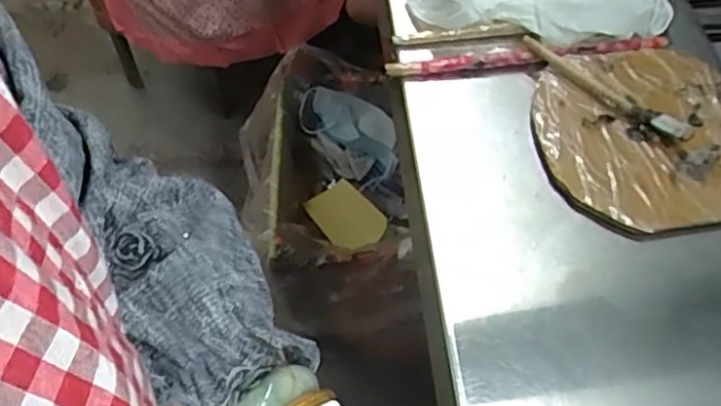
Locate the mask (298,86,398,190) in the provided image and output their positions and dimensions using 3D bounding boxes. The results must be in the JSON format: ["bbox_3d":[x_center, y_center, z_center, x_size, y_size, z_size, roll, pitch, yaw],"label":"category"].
[{"bbox_3d":[-0.018,-0.094,0.948,0.152,0.084,0.096,24,59,12],"label":"mask"}]

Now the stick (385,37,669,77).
[{"bbox_3d":[0.126,-0.108,0.475,0.216,0.019,0.014,-9,58,-8],"label":"stick"}]

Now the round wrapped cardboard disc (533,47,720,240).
[{"bbox_3d":[0.196,-0.050,0.441,0.157,0.015,0.149,1,57,-2],"label":"round wrapped cardboard disc"}]

